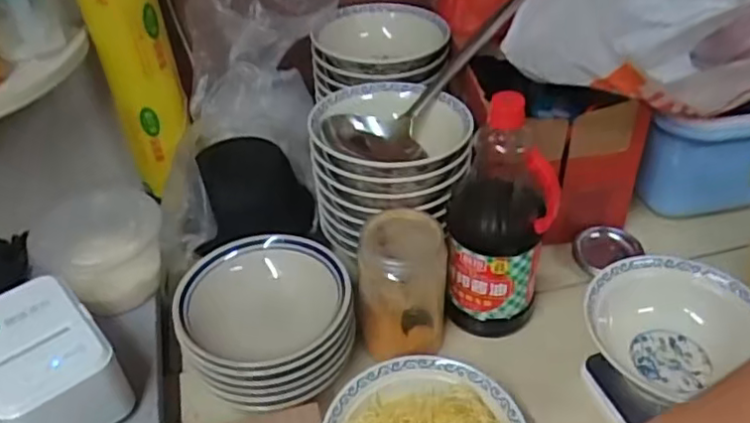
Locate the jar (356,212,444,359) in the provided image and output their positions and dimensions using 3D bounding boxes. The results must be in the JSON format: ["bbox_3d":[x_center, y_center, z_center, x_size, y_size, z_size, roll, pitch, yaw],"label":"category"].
[{"bbox_3d":[0.030,0.089,0.712,0.092,0.171,0.081,2,41,5],"label":"jar"}]

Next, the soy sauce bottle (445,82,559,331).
[{"bbox_3d":[0.134,0.008,0.693,0.103,0.262,0.094,-1,41,1],"label":"soy sauce bottle"}]

